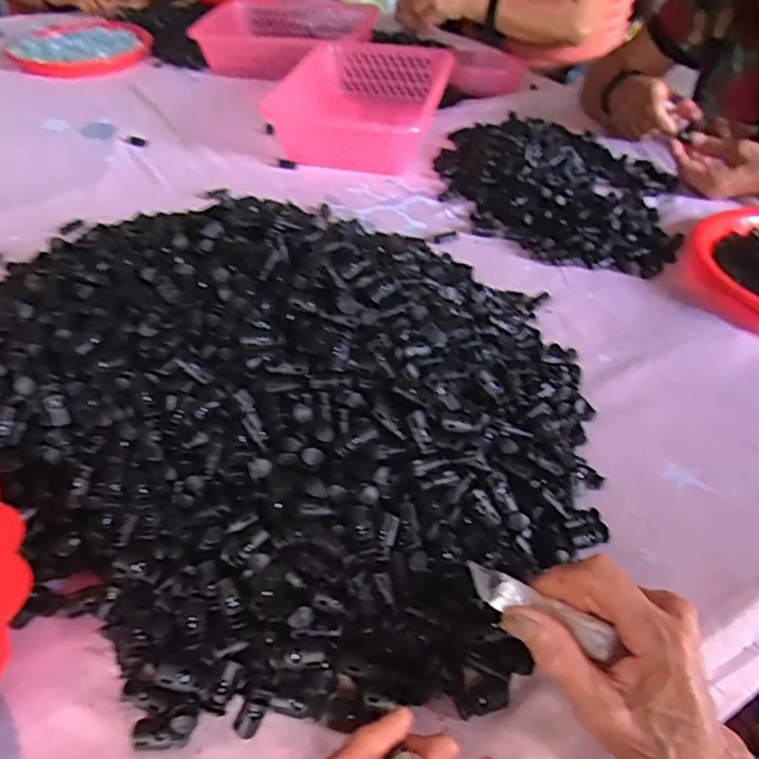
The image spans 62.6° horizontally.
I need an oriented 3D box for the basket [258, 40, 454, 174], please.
[{"bbox_3d":[-0.025,-0.404,0.916,0.216,0.092,0.307,13,42,11],"label":"basket"}]

